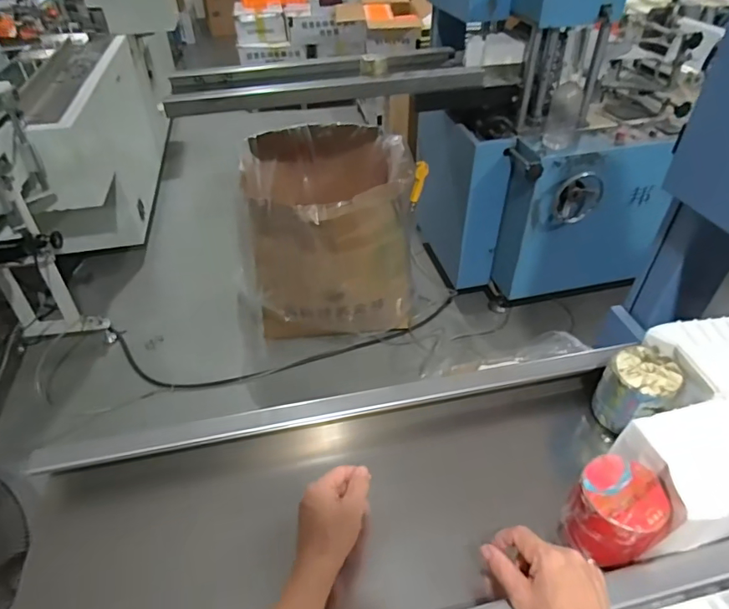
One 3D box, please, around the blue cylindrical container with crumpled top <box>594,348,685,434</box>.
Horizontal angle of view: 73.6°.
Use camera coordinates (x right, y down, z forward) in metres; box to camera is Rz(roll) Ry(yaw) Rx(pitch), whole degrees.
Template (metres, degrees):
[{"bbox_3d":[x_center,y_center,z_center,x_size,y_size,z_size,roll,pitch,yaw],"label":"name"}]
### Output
[{"bbox_3d":[0.361,0.119,0.655,0.081,0.092,0.094,29,49,30],"label":"blue cylindrical container with crumpled top"}]

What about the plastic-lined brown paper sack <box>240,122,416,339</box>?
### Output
[{"bbox_3d":[-0.139,-0.301,1.941,0.611,0.556,0.646,-3,41,-3],"label":"plastic-lined brown paper sack"}]

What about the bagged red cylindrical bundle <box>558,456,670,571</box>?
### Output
[{"bbox_3d":[0.271,0.223,0.531,0.082,0.081,0.084,-1,41,0],"label":"bagged red cylindrical bundle"}]

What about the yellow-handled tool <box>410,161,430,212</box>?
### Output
[{"bbox_3d":[0.191,-0.420,1.736,0.033,0.172,0.060,19,17,21],"label":"yellow-handled tool"}]

